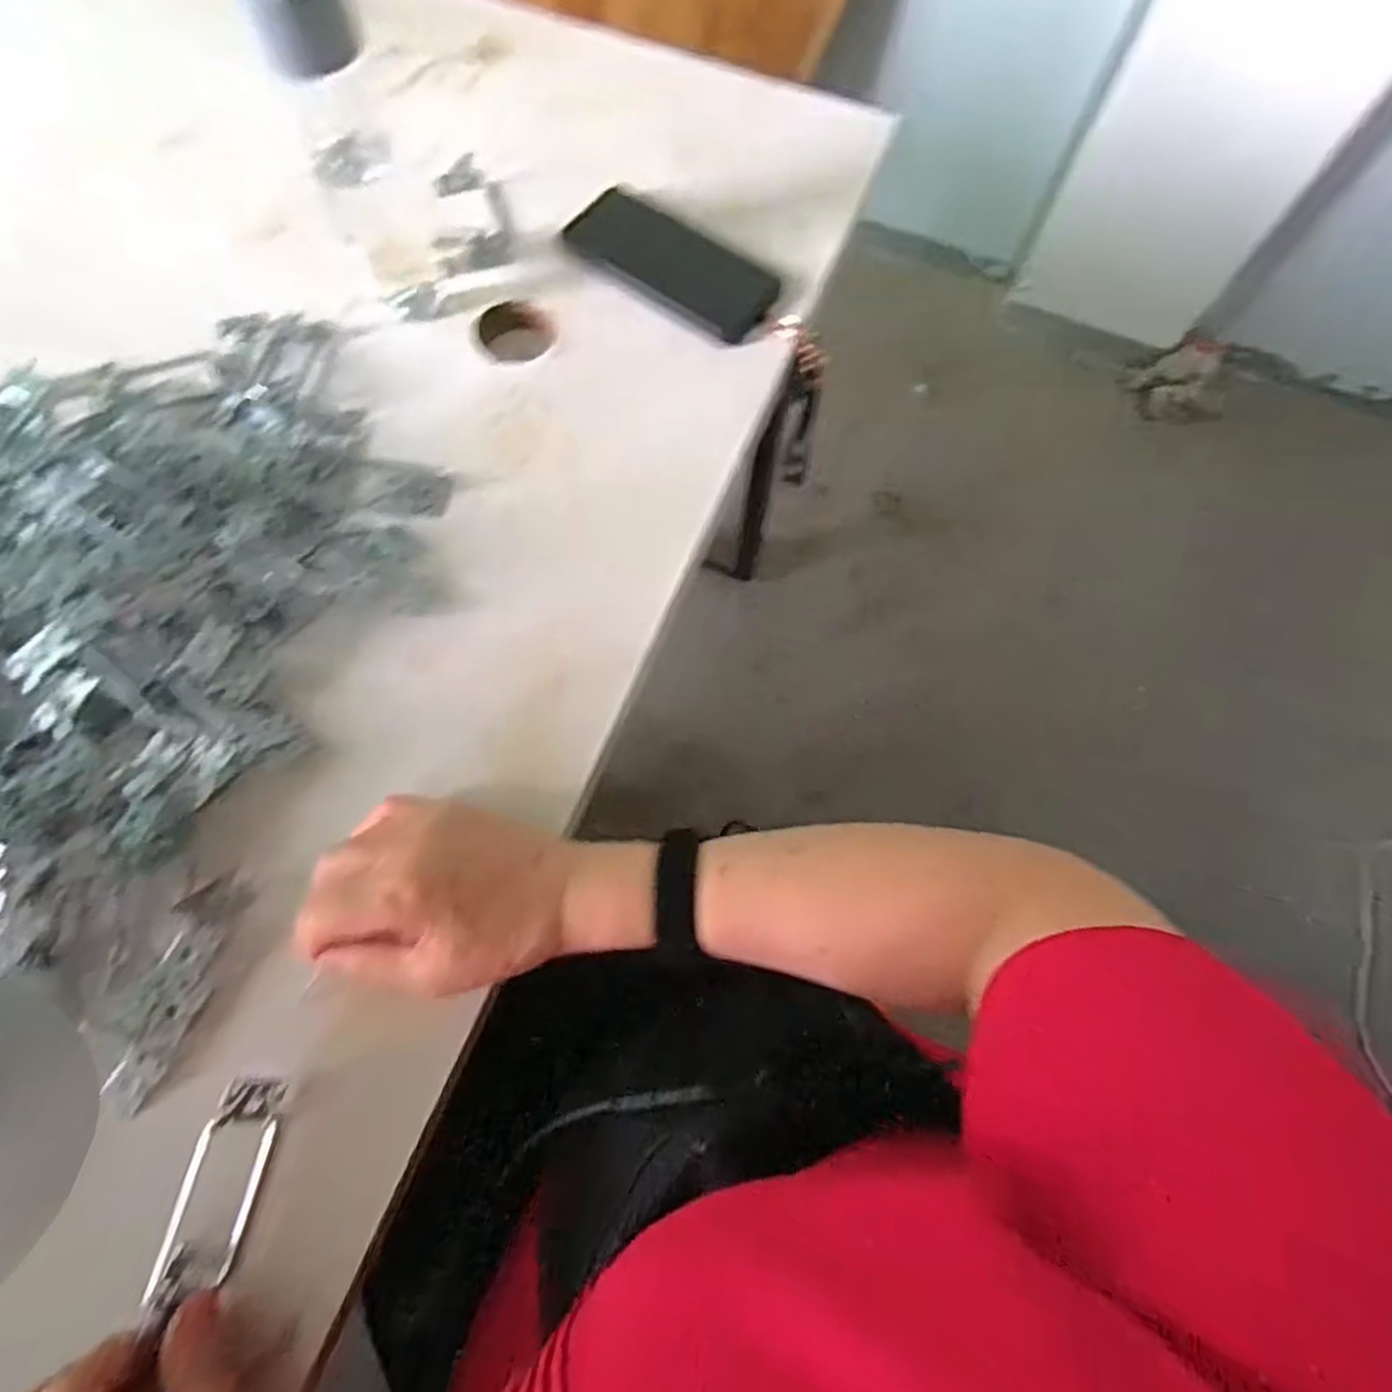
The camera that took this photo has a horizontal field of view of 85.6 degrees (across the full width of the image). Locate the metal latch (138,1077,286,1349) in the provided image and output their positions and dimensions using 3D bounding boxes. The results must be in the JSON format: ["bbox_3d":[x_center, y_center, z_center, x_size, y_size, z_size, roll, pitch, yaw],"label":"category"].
[{"bbox_3d":[-0.222,0.230,0.349,0.024,0.036,0.096,14,72,3],"label":"metal latch"}]

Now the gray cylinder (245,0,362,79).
[{"bbox_3d":[-0.206,-0.358,0.391,0.052,0.038,0.063,-28,74,-11],"label":"gray cylinder"}]

